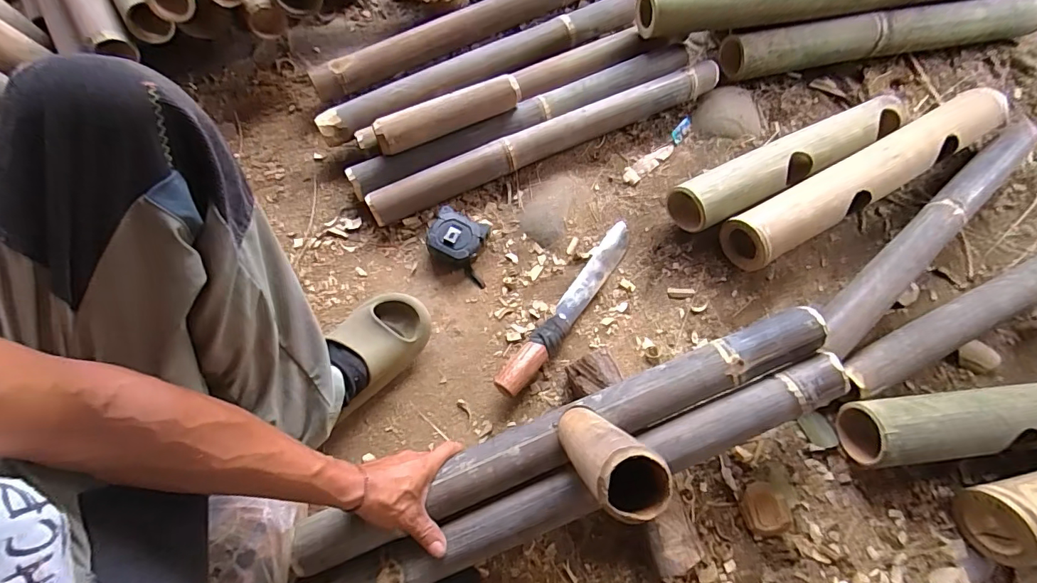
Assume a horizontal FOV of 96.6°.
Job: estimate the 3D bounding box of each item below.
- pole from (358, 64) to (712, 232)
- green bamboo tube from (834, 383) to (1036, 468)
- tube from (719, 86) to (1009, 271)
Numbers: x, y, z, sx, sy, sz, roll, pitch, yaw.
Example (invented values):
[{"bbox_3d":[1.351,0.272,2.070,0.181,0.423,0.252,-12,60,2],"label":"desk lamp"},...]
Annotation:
[{"bbox_3d":[0.064,-0.265,0.794,0.665,0.053,0.054,-24,70,-12],"label":"pole"},{"bbox_3d":[0.665,0.165,0.611,0.467,0.080,0.080,-5,67,-4],"label":"green bamboo tube"},{"bbox_3d":[0.579,-0.191,0.758,0.575,0.088,0.083,-27,70,-13],"label":"tube"}]

